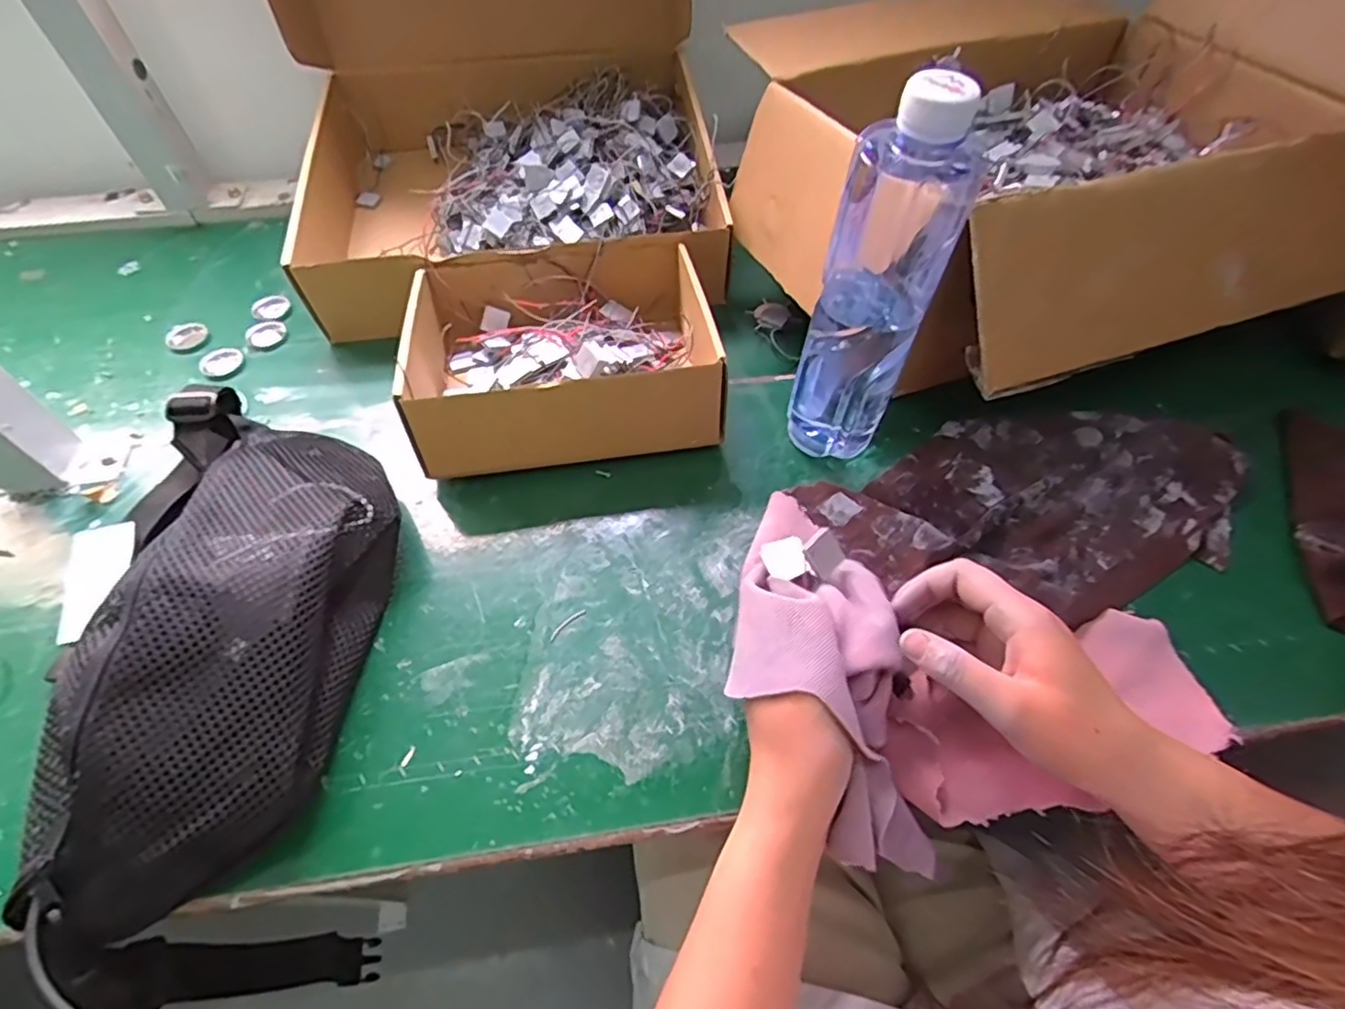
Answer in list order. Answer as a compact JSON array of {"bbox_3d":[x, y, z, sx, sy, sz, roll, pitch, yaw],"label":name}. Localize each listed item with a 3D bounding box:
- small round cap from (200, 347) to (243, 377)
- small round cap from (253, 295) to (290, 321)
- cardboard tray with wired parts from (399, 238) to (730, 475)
[{"bbox_3d":[-0.372,-0.118,0.523,0.026,0.007,0.027,0,56,0],"label":"small round cap"},{"bbox_3d":[-0.358,-0.176,0.563,0.030,0.004,0.035,-33,62,-20],"label":"small round cap"},{"bbox_3d":[-0.079,-0.117,0.461,0.199,0.073,0.179,-9,56,-6],"label":"cardboard tray with wired parts"}]

